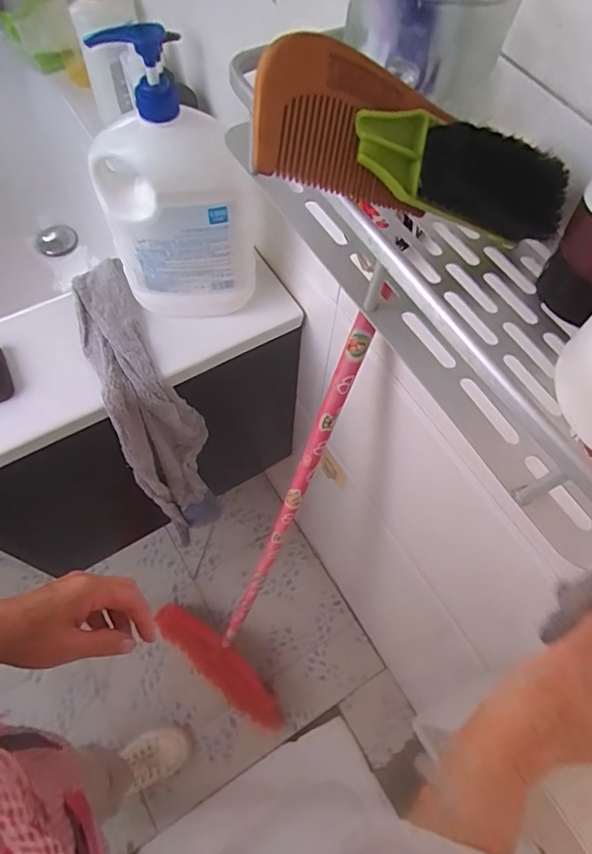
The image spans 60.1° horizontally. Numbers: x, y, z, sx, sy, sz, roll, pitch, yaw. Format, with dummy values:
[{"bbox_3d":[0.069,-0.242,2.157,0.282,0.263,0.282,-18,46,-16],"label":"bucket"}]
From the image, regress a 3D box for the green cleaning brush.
[{"bbox_3d":[0.078,-0.113,0.237,0.117,0.045,0.027,4,68,-30],"label":"green cleaning brush"}]

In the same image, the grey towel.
[{"bbox_3d":[-0.204,0.028,0.770,0.146,0.504,0.206,-12,47,-4],"label":"grey towel"}]

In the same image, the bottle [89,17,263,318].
[{"bbox_3d":[-0.123,-0.231,0.517,0.156,0.283,0.089,-8,67,-5],"label":"bottle"}]

